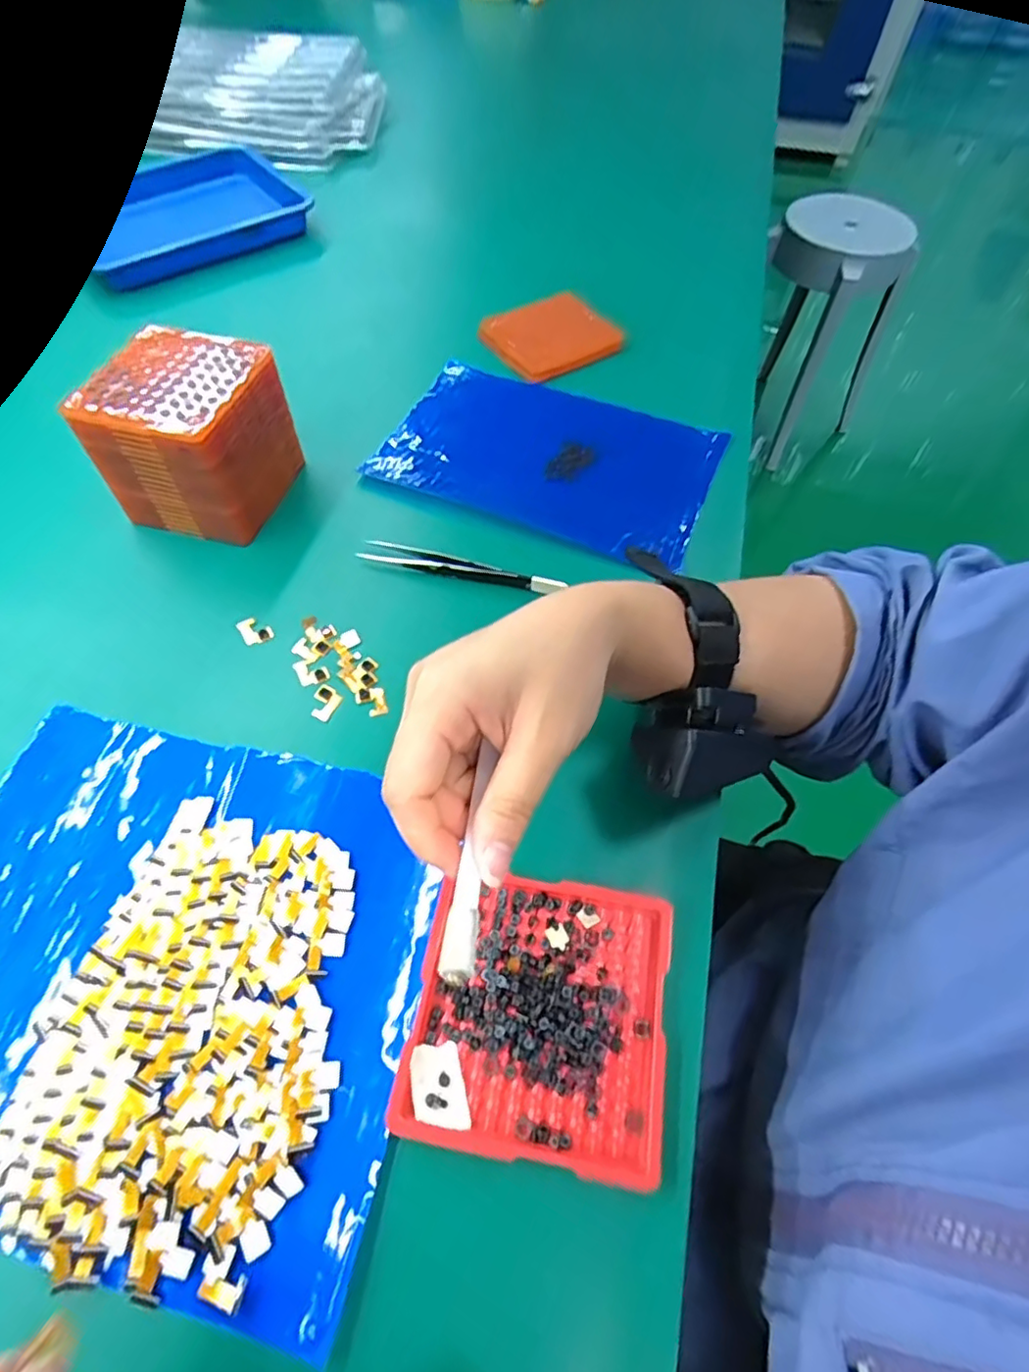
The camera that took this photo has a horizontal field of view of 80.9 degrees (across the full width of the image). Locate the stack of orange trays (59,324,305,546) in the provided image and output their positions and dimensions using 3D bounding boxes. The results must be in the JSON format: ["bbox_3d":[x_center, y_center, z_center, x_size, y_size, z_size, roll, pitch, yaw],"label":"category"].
[{"bbox_3d":[-0.191,-0.151,0.367,0.082,0.077,0.089,16,60,7],"label":"stack of orange trays"}]

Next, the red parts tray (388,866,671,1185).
[{"bbox_3d":[0.011,0.131,0.245,0.100,0.009,0.098,10,60,4],"label":"red parts tray"}]

